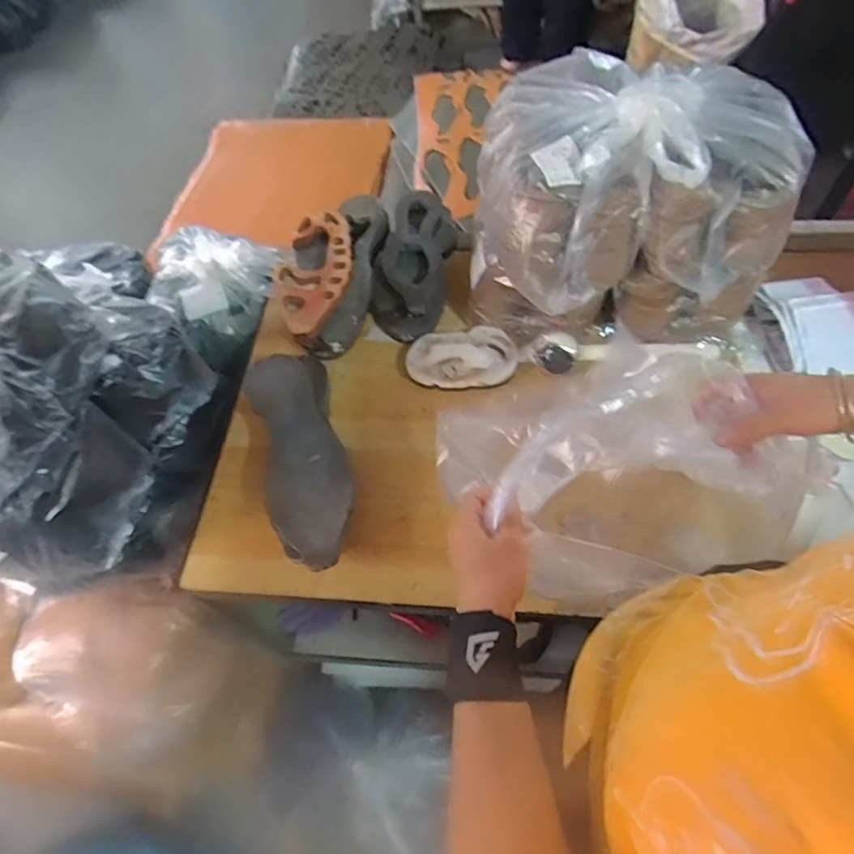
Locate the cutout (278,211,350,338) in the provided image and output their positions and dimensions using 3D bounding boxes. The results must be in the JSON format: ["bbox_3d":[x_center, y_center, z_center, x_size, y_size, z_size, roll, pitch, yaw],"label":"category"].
[{"bbox_3d":[-0.158,-0.222,0.770,0.094,0.028,0.237,-1,59,4],"label":"cutout"}]

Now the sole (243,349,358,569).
[{"bbox_3d":[-0.161,0.035,0.704,0.112,0.042,0.308,-18,59,-6],"label":"sole"}]

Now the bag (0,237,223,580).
[{"bbox_3d":[-0.454,-0.041,0.632,0.224,0.306,0.356,14,61,13],"label":"bag"}]

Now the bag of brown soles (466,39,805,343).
[{"bbox_3d":[0.277,-0.314,0.731,0.403,0.237,0.329,11,60,10],"label":"bag of brown soles"}]

